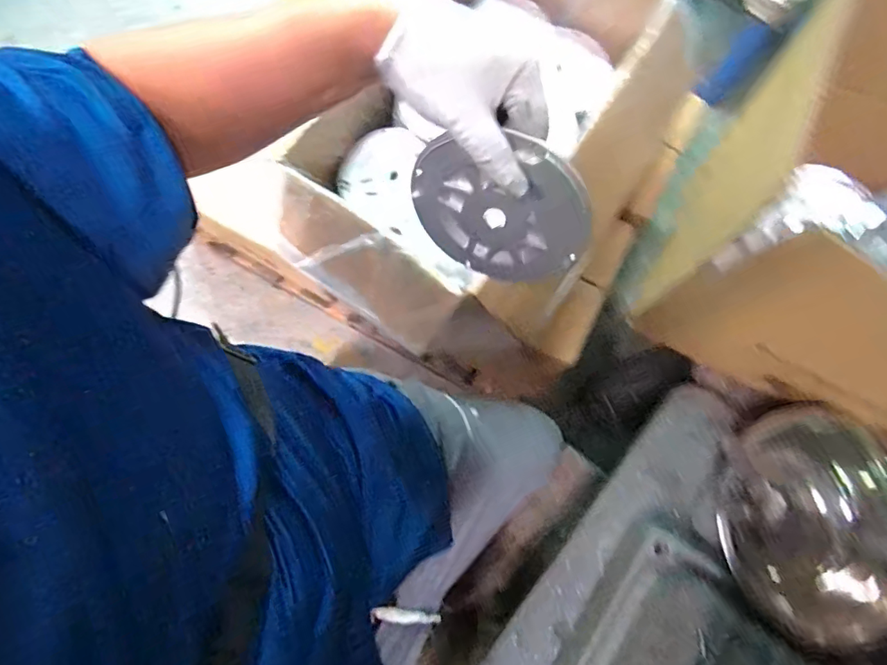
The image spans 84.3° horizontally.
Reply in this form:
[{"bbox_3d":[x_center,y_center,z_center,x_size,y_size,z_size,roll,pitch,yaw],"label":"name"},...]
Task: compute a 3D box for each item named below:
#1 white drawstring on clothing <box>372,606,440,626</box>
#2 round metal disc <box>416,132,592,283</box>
[{"bbox_3d":[-0.039,0.326,0.561,0.105,0.009,0.015,33,77,-38],"label":"white drawstring on clothing"},{"bbox_3d":[0.041,-0.087,0.370,0.132,0.127,0.008,6,53,30],"label":"round metal disc"}]

